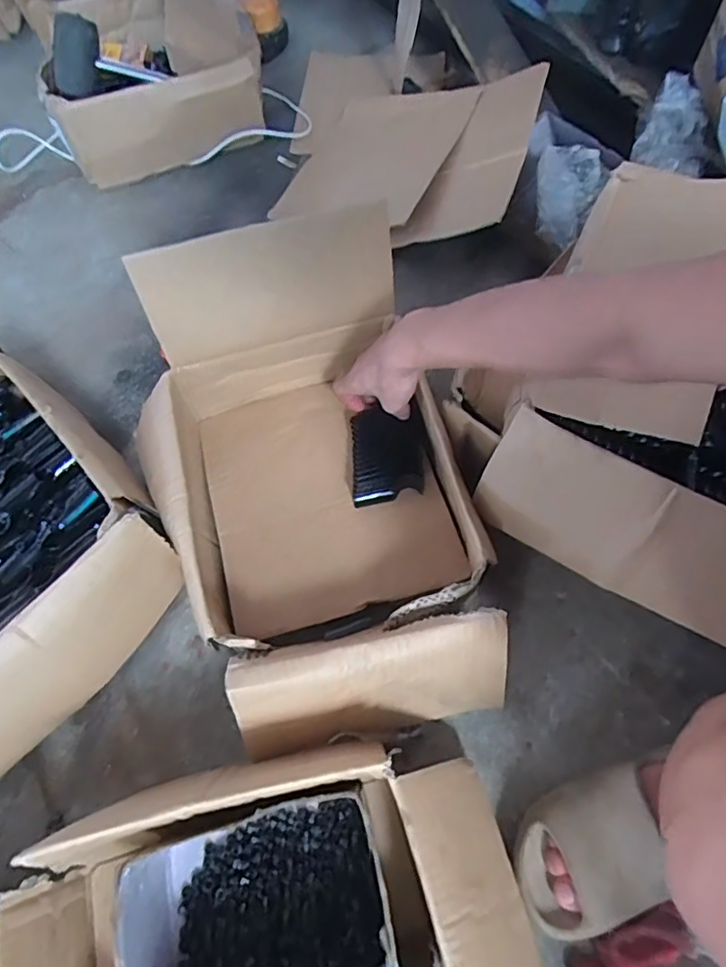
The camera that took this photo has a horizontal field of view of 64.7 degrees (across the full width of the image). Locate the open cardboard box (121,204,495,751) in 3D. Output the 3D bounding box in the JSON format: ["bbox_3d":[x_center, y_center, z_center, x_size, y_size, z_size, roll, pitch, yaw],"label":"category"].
[{"bbox_3d":[-0.047,0.006,0.569,0.325,0.219,0.471,-21,65,-8],"label":"open cardboard box"}]

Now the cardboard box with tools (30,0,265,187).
[{"bbox_3d":[-0.366,-0.735,1.005,0.361,0.160,0.362,-15,65,-5],"label":"cardboard box with tools"}]

